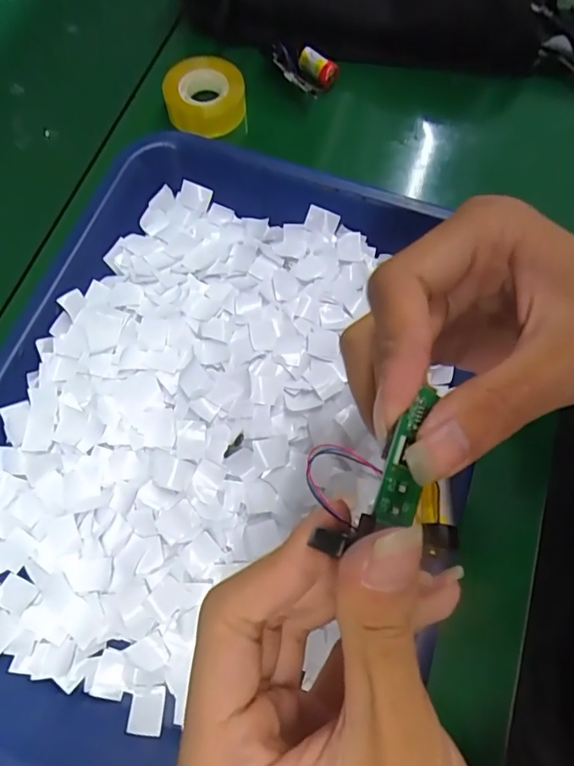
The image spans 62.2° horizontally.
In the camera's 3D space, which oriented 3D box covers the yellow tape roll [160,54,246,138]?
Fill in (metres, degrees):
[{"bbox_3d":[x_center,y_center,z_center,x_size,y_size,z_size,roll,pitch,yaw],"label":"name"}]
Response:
[{"bbox_3d":[-0.058,-0.204,0.342,0.055,0.022,0.051,0,72,-1],"label":"yellow tape roll"}]

